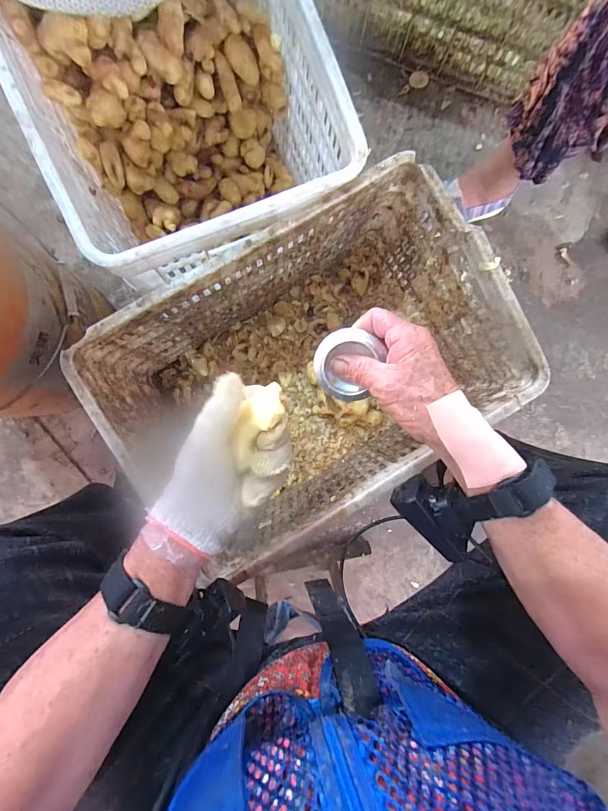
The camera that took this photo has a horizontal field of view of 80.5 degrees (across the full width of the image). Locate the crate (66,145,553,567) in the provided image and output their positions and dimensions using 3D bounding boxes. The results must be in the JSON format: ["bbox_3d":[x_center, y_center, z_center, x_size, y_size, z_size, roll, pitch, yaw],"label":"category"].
[{"bbox_3d":[0.009,-0.047,0.557,0.507,0.247,0.341,-31,91,-4],"label":"crate"}]

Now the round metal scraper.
[{"bbox_3d":[0.035,-0.035,0.306,0.051,0.019,0.057,18,88,-4],"label":"round metal scraper"}]

